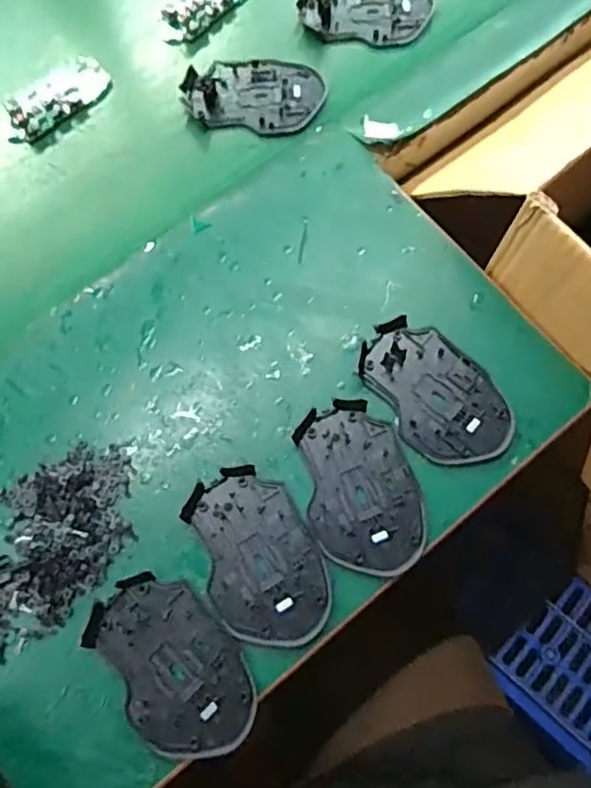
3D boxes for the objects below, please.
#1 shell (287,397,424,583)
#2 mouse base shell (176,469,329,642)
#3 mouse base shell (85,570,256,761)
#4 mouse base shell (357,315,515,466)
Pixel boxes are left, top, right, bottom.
[{"bbox_3d":[0.044,0.062,0.414,0.072,0.008,0.113,-11,73,-4],"label":"shell"},{"bbox_3d":[-0.023,0.104,0.400,0.073,0.008,0.113,-27,75,-8],"label":"mouse base shell"},{"bbox_3d":[-0.076,0.166,0.380,0.072,0.010,0.112,-40,77,-12],"label":"mouse base shell"},{"bbox_3d":[0.098,-0.001,0.436,0.072,0.010,0.113,-31,76,-10],"label":"mouse base shell"}]

